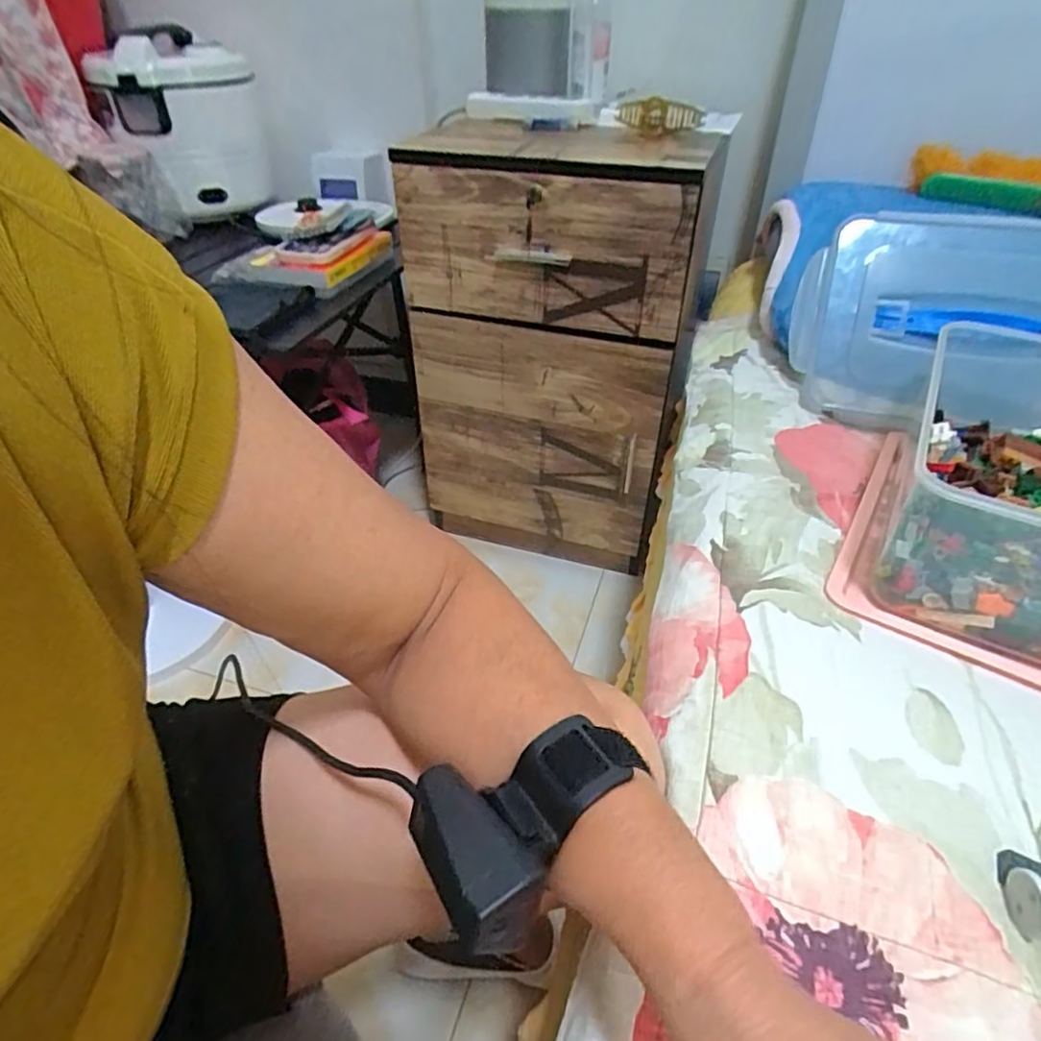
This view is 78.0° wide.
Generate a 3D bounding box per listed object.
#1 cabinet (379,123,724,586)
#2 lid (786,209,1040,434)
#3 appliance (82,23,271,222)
[{"bbox_3d":[0.076,-0.316,1.130,0.421,0.647,0.411,11,42,13],"label":"cabinet"},{"bbox_3d":[0.474,-0.203,0.678,0.334,0.222,0.049,10,11,10],"label":"lid"},{"bbox_3d":[-0.593,-0.712,1.151,0.248,0.256,0.224,-13,42,-14],"label":"appliance"}]

